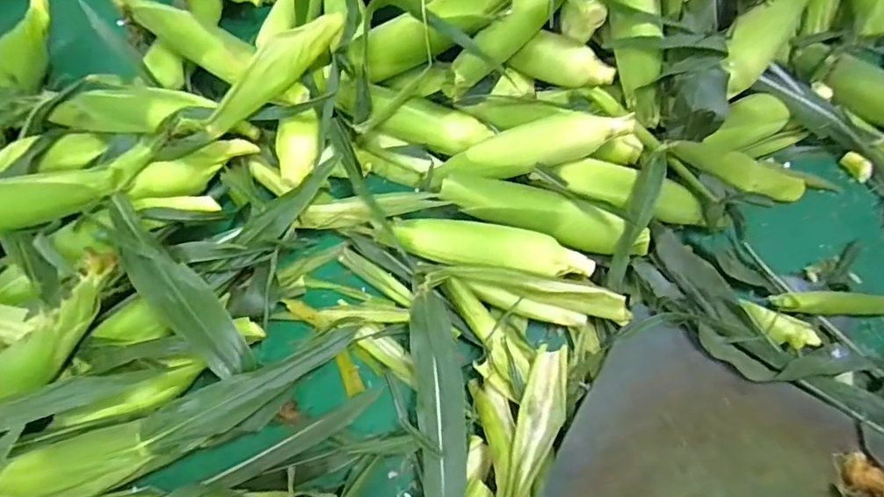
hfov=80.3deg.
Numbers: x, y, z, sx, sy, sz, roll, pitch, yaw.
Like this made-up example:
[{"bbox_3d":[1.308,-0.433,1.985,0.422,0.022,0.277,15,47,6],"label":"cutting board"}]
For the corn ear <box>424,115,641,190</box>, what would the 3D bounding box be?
[{"bbox_3d":[0.098,-0.112,0.598,0.231,0.043,0.047,-13,68,15],"label":"corn ear"}]

